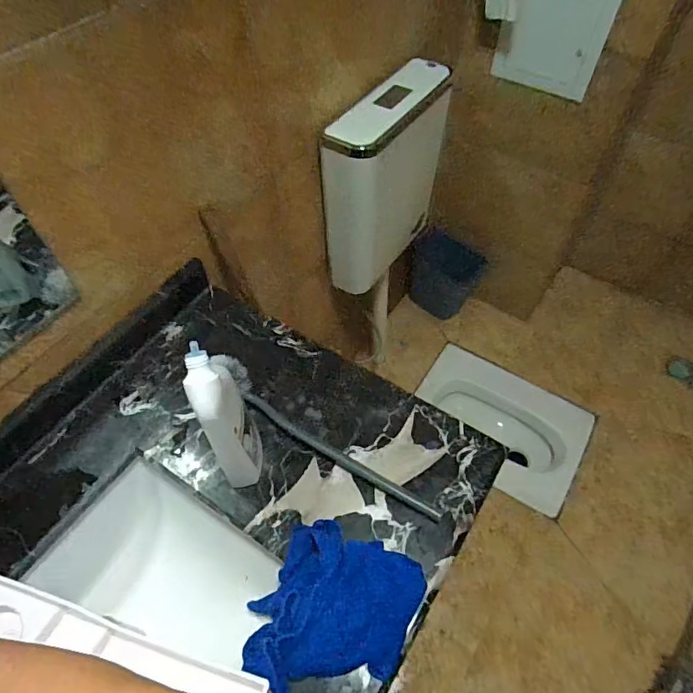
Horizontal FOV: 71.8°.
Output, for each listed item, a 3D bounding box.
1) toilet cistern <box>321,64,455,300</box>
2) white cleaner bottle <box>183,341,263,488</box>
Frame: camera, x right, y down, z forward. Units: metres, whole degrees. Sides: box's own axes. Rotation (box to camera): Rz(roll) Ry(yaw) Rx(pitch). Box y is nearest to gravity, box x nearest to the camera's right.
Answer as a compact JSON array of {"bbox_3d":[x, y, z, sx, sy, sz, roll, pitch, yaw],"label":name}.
[{"bbox_3d":[0.091,-0.341,1.091,0.147,0.463,0.328,28,60,19],"label":"toilet cistern"},{"bbox_3d":[-0.126,0.088,0.531,0.054,0.219,0.091,-23,57,-15],"label":"white cleaner bottle"}]

